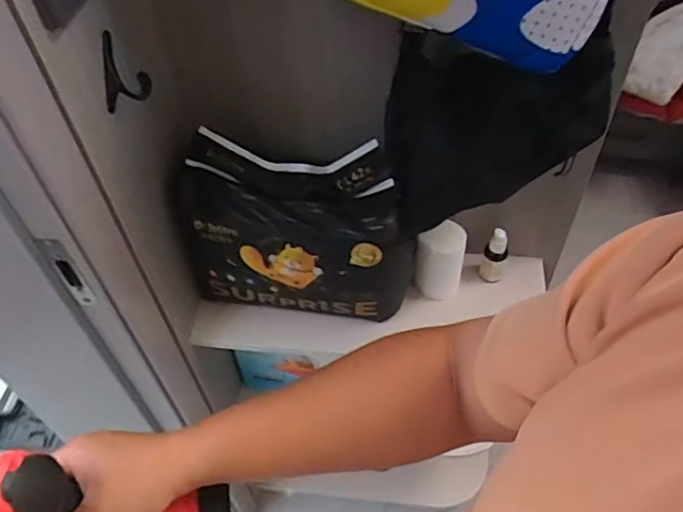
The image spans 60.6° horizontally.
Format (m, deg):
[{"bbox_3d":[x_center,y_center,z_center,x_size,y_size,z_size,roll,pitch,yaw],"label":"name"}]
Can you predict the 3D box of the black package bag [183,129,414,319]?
[{"bbox_3d":[-0.062,-0.031,0.822,0.308,0.237,0.103,6,49,8],"label":"black package bag"}]

